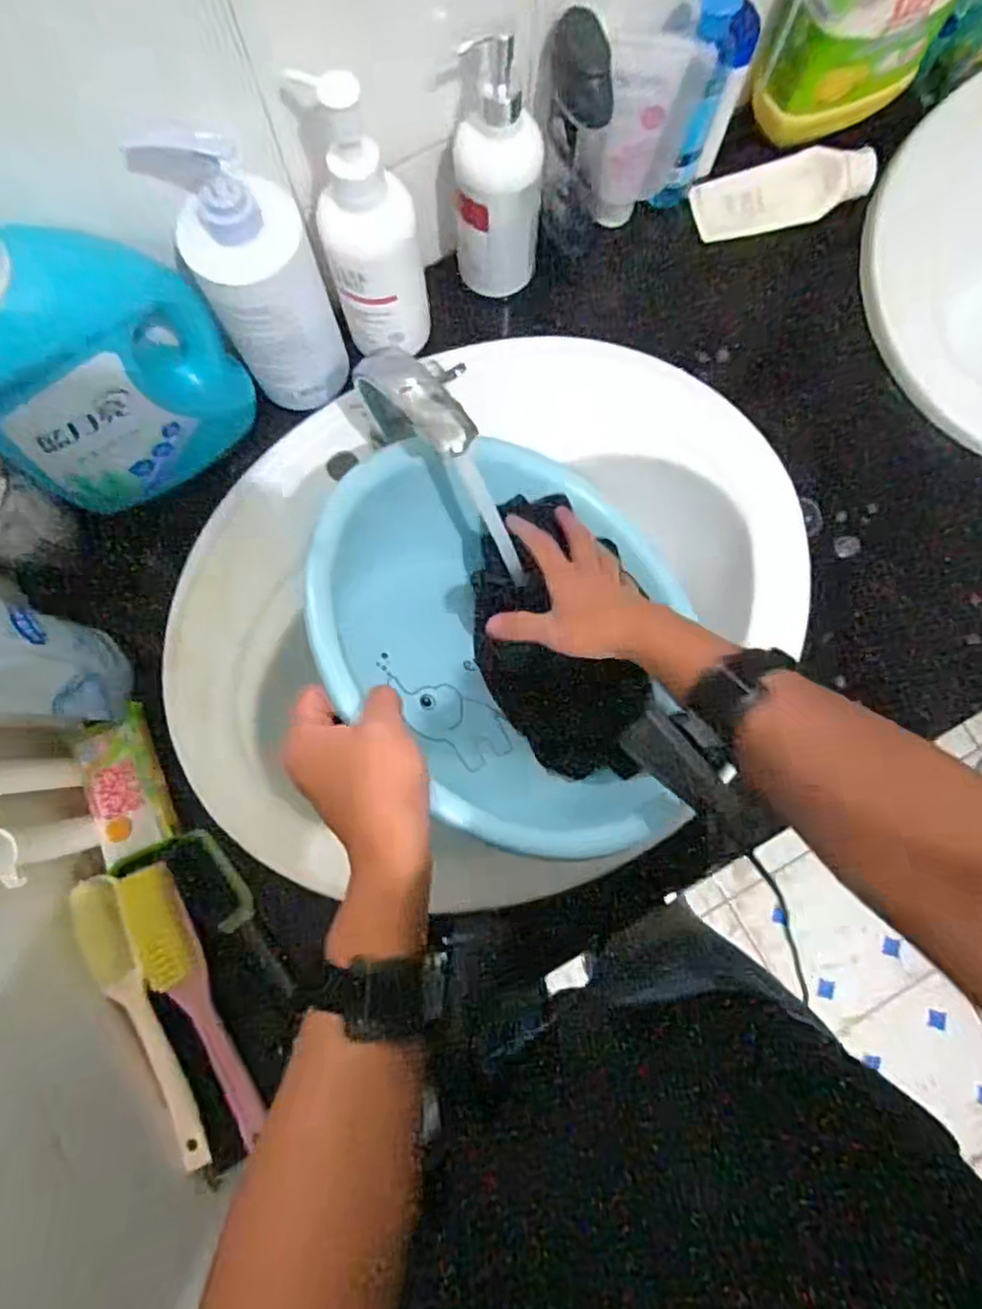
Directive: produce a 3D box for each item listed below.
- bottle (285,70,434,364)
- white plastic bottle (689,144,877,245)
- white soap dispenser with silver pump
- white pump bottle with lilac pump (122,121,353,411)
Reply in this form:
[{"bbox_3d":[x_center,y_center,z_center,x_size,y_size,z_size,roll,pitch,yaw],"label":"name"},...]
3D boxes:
[{"bbox_3d":[-0.085,-0.295,0.480,0.068,0.201,0.062,-10,81,-2],"label":"bottle"},{"bbox_3d":[0.263,-0.424,0.605,0.150,0.025,0.065,-9,81,12],"label":"white plastic bottle"},{"bbox_3d":[0.006,-0.356,0.501,0.065,0.170,0.065,0,81,0],"label":"white soap dispenser with silver pump"},{"bbox_3d":[-0.162,-0.264,0.477,0.078,0.184,0.080,-26,82,-4],"label":"white pump bottle with lilac pump"}]

